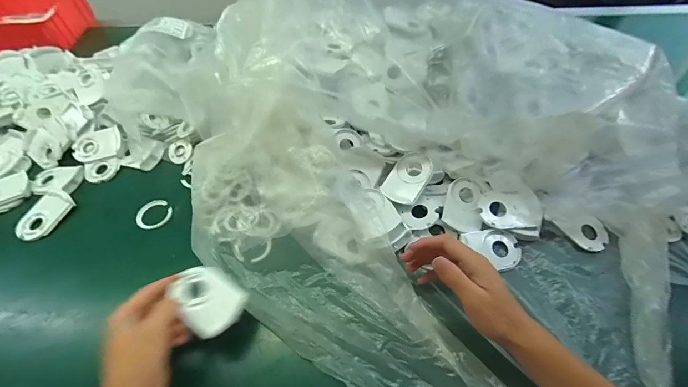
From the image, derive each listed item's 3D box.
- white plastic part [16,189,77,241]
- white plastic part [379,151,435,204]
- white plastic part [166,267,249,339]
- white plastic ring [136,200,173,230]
[{"bbox_3d":[-0.464,0.034,0.523,0.056,0.016,0.083,18,55,15],"label":"white plastic part"},{"bbox_3d":[0.094,-0.024,0.493,0.056,0.020,0.083,32,65,20],"label":"white plastic part"},{"bbox_3d":[-0.159,0.120,0.389,0.086,0.015,0.061,28,64,18],"label":"white plastic part"},{"bbox_3d":[-0.294,0.033,0.522,0.050,0.006,0.048,-1,52,1],"label":"white plastic ring"}]

